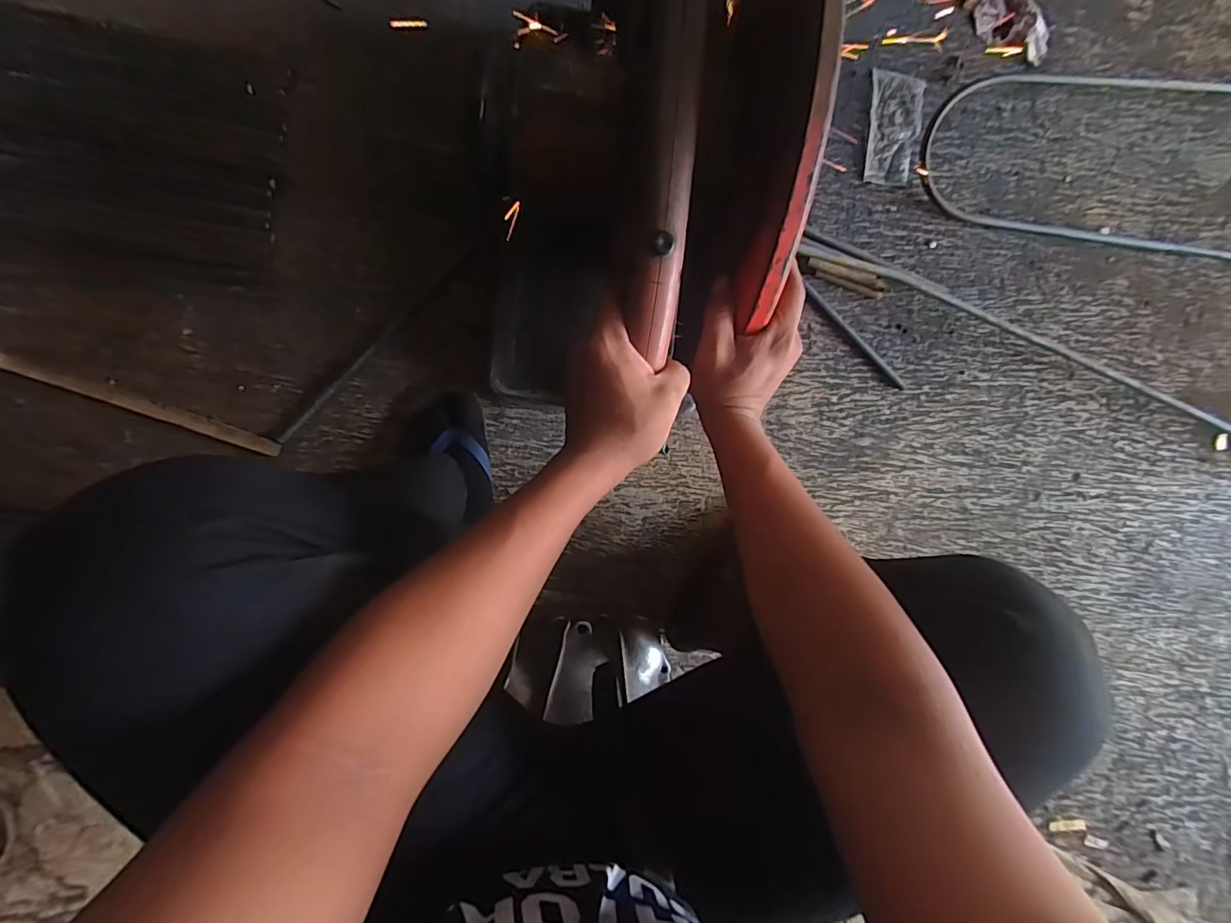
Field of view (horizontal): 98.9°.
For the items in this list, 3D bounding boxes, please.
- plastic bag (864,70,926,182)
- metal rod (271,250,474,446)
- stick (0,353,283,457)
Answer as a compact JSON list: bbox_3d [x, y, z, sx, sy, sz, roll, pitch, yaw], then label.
[{"bbox_3d":[0.383,-0.453,0.718,0.074,0.006,0.142,4,94,-8],"label":"plastic bag"},{"bbox_3d":[-0.294,-0.146,0.650,0.016,0.006,0.326,45,88,-8],"label":"metal rod"},{"bbox_3d":[-0.615,-0.087,0.604,0.442,0.022,0.019,20,91,-9],"label":"stick"}]

